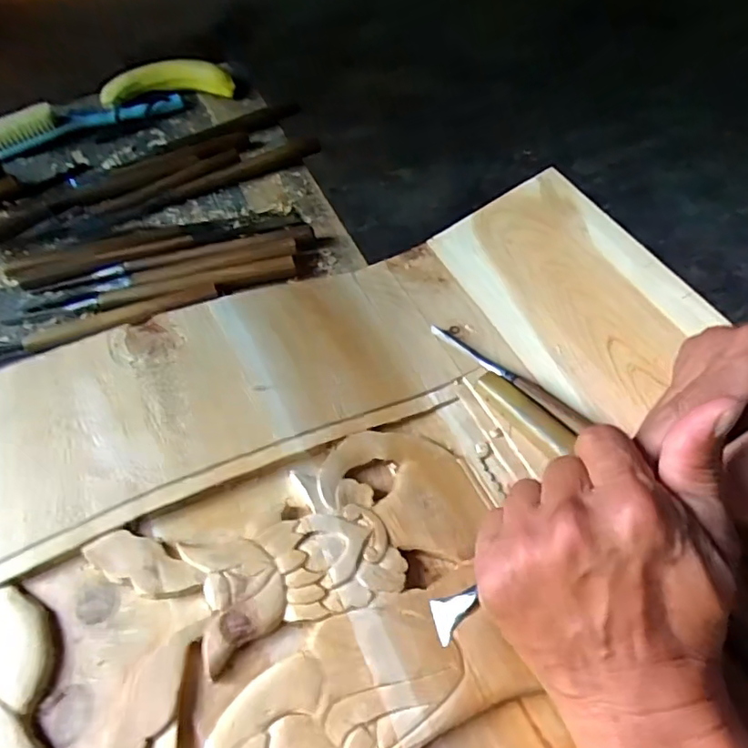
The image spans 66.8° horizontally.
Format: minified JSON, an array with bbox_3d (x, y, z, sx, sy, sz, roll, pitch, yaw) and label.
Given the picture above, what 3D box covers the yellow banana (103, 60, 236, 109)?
[{"bbox_3d":[-0.248,-0.349,0.682,0.155,0.040,0.044,-13,54,-6],"label":"yellow banana"}]

